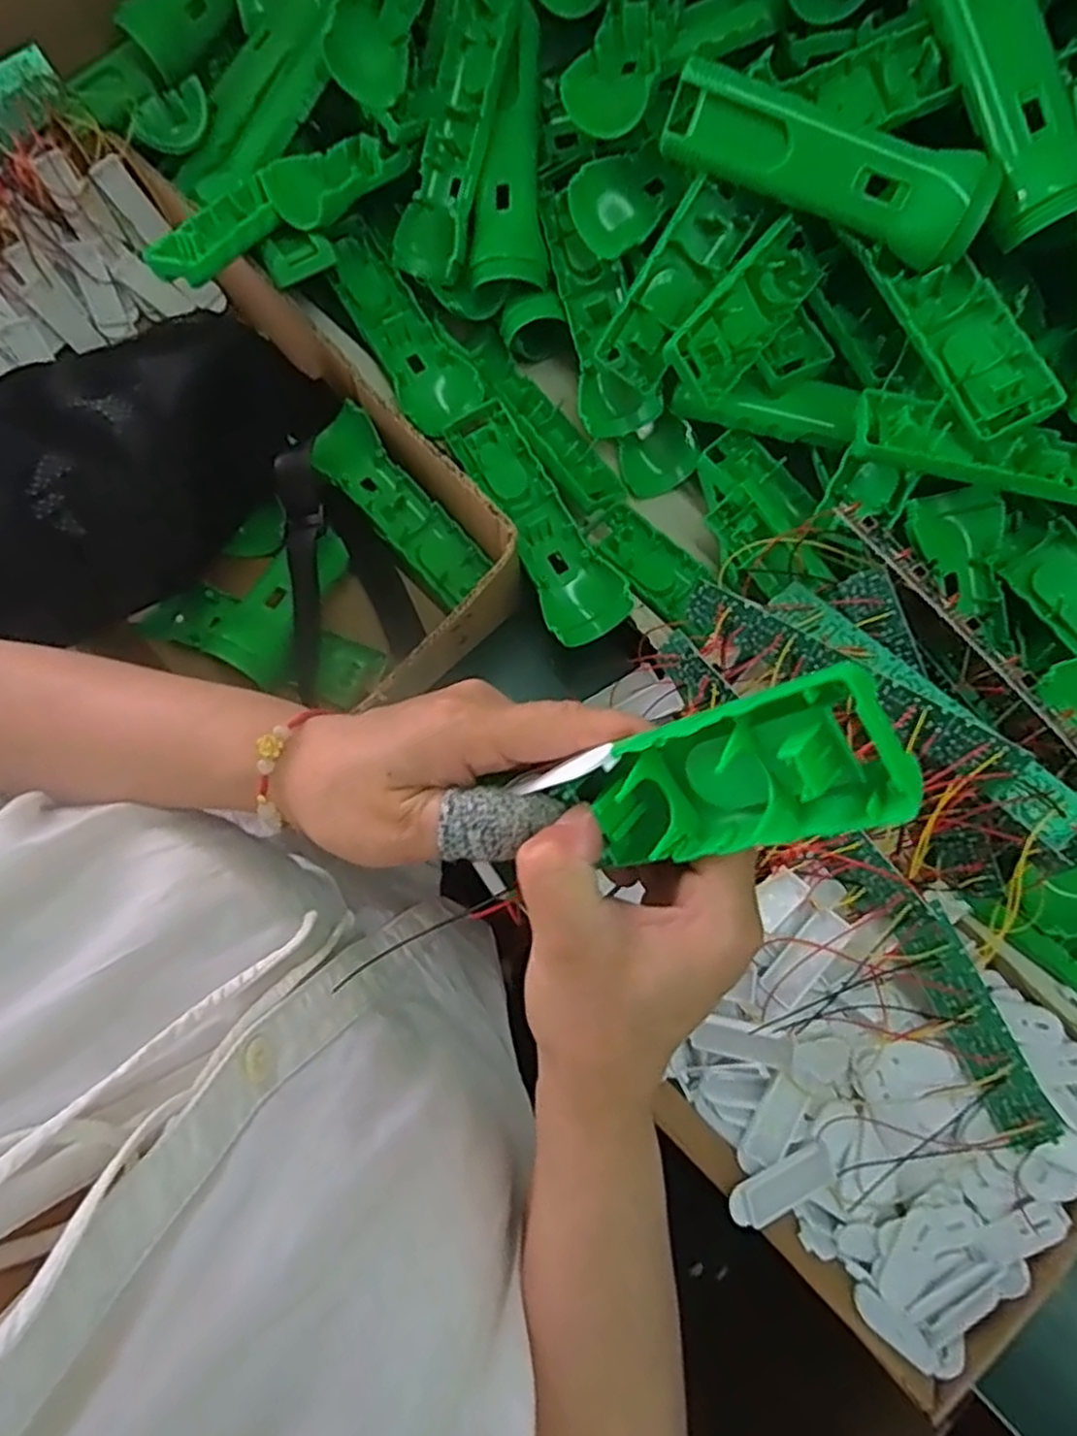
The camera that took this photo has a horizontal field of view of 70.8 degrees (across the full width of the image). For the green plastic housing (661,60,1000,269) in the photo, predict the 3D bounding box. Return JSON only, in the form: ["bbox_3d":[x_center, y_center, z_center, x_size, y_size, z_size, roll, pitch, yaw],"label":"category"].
[{"bbox_3d":[0.146,-0.283,0.380,0.161,0.039,0.038,27,80,7],"label":"green plastic housing"}]

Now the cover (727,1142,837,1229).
[{"bbox_3d":[0.122,0.232,0.376,0.060,0.006,0.022,-14,77,-20],"label":"cover"}]

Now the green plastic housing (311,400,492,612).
[{"bbox_3d":[-0.091,-0.135,0.486,0.045,0.038,0.141,-42,80,-7],"label":"green plastic housing"}]

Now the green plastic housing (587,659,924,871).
[{"bbox_3d":[0.056,0.018,0.216,0.092,0.025,0.039,-25,73,42],"label":"green plastic housing"}]

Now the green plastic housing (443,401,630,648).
[{"bbox_3d":[-0.001,-0.122,0.473,0.049,0.025,0.163,-28,78,-5],"label":"green plastic housing"}]

